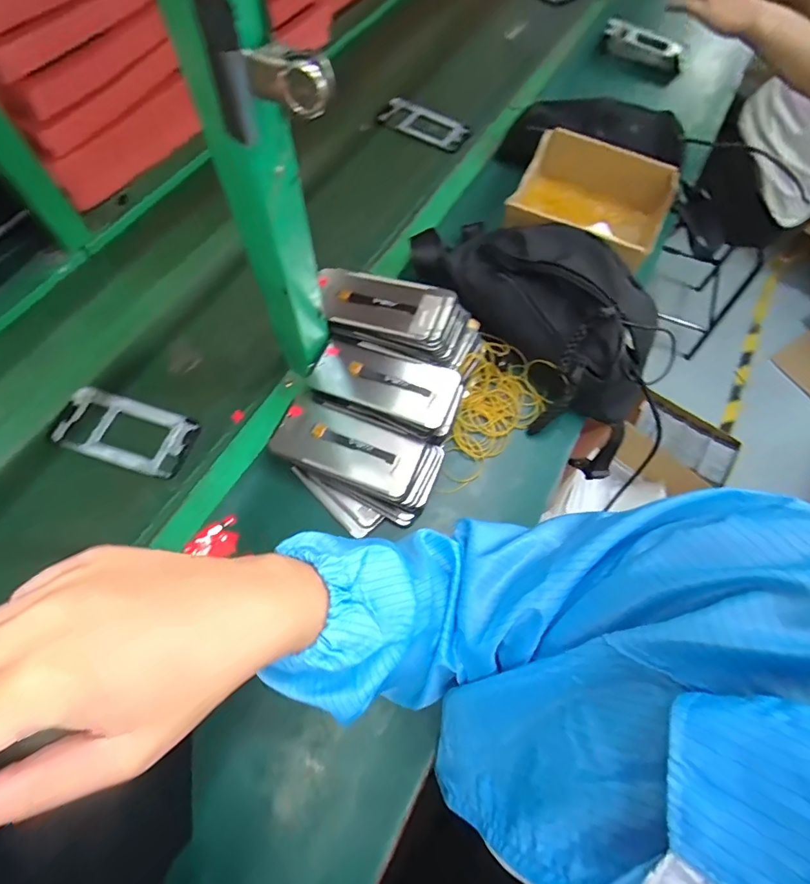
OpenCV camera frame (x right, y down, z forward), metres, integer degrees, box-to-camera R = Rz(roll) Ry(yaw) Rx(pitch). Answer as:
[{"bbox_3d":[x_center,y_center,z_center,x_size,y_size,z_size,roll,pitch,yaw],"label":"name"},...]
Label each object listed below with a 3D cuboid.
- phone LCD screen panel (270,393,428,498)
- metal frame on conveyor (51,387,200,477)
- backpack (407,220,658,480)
[{"bbox_3d":[-0.059,0.006,0.475,0.151,0.005,0.071,24,71,9],"label":"phone LCD screen panel"},{"bbox_3d":[-0.324,-0.013,0.520,0.156,0.015,0.074,17,66,5],"label":"metal frame on conveyor"},{"bbox_3d":[0.176,-0.156,0.560,0.199,0.129,0.377,-27,70,-14],"label":"backpack"}]

